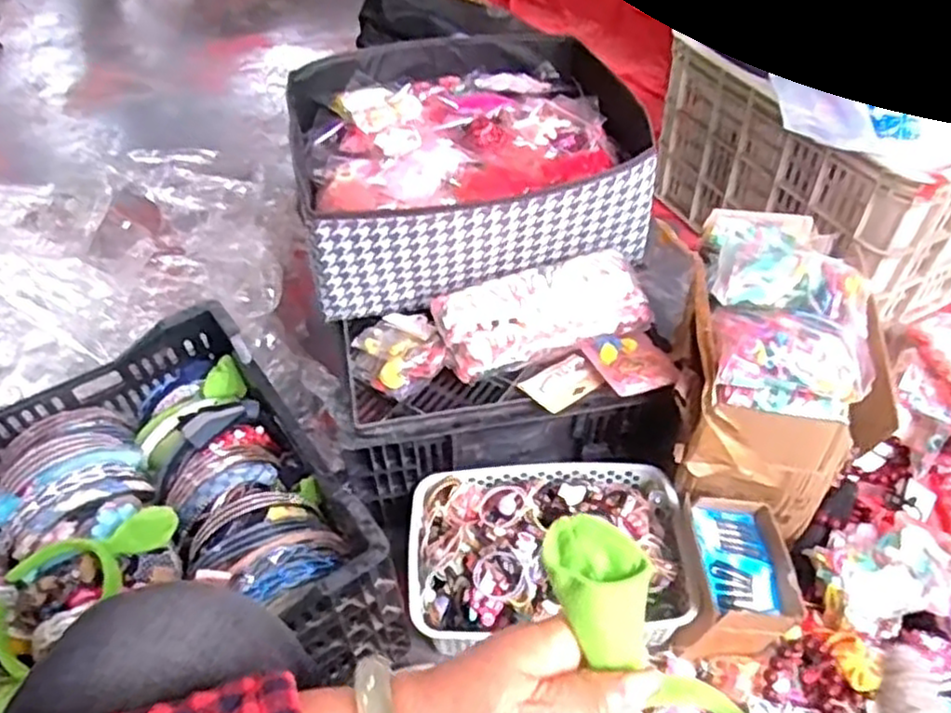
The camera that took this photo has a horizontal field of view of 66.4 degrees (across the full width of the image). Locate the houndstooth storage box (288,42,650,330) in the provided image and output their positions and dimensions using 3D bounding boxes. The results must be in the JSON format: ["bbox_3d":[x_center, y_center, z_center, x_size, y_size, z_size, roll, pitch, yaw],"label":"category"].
[{"bbox_3d":[-0.014,-0.247,0.922,0.403,0.161,0.368,-9,49,-7],"label":"houndstooth storage box"}]

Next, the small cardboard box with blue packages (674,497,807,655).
[{"bbox_3d":[0.272,0.233,0.774,0.107,0.099,0.144,1,49,2],"label":"small cardboard box with blue packages"}]

